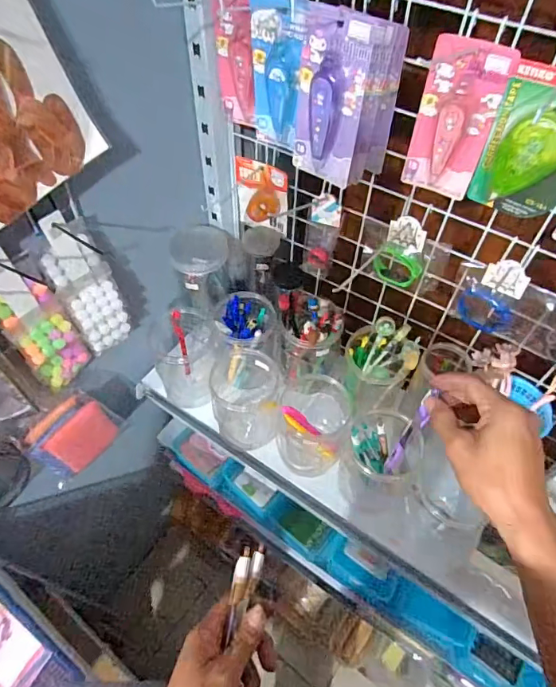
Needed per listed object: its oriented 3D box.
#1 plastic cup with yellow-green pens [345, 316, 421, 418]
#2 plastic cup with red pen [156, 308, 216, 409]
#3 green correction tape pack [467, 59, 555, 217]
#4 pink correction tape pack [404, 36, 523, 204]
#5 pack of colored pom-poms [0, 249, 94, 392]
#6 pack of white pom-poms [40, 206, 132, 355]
[{"bbox_3d":[0.149,0.035,0.701,0.093,0.130,0.096,-4,54,-4],"label":"plastic cup with yellow-green pens"},{"bbox_3d":[-0.146,0.027,0.736,0.095,0.132,0.093,1,54,-1],"label":"plastic cup with red pen"},{"bbox_3d":[0.249,-0.188,0.451,0.091,0.141,0.022,25,57,16],"label":"green correction tape pack"},{"bbox_3d":[0.177,-0.222,0.476,0.077,0.156,0.020,26,58,16],"label":"pink correction tape pack"},{"bbox_3d":[-0.286,-0.024,0.549,0.038,0.199,0.072,22,57,14],"label":"pack of colored pom-poms"},{"bbox_3d":[-0.241,-0.069,0.589,0.068,0.210,0.019,-36,51,-24],"label":"pack of white pom-poms"}]

